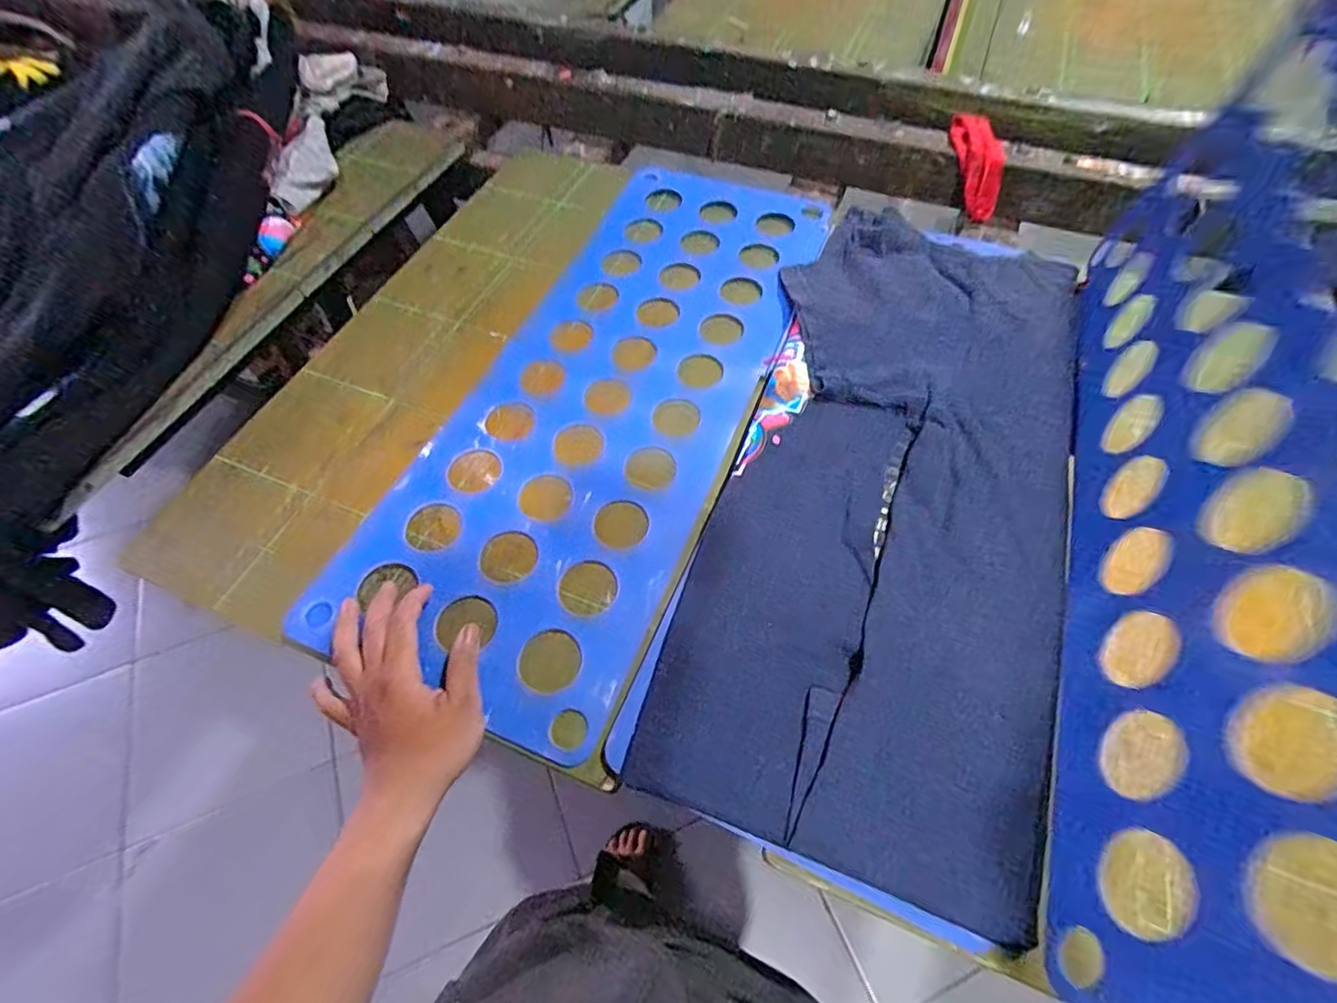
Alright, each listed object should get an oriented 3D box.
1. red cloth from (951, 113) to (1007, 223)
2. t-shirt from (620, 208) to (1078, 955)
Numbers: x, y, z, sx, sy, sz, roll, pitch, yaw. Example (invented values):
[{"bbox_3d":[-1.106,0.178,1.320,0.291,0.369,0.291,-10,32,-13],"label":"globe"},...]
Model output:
[{"bbox_3d":[0.322,-0.357,0.606,0.053,0.041,0.119,-8,88,-3],"label":"red cloth"},{"bbox_3d":[0.169,-0.029,0.426,0.220,0.023,0.530,18,62,12],"label":"t-shirt"}]

